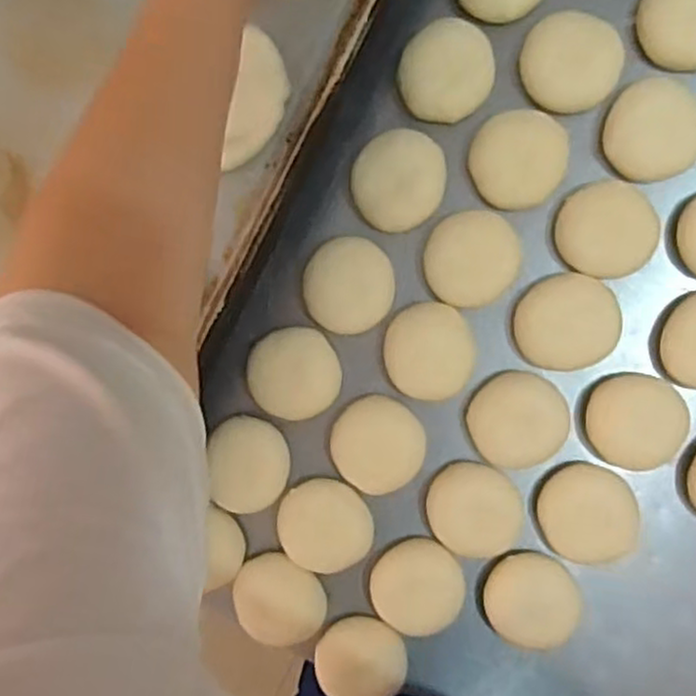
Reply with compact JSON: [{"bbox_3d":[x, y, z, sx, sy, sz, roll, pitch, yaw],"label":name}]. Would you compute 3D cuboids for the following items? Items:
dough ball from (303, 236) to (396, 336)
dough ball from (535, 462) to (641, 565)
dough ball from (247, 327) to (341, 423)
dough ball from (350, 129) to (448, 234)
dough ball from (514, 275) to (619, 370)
[{"bbox_3d":[0.001,-0.044,0.515,0.061,0.017,0.066,0,93,5],"label":"dough ball"},{"bbox_3d":[0.170,0.118,0.509,0.069,0.013,0.069,0,93,5],"label":"dough ball"},{"bbox_3d":[-0.038,0.018,0.518,0.064,0.014,0.063,0,93,5],"label":"dough ball"},{"bbox_3d":[0.036,-0.118,0.507,0.063,0.014,0.069,0,93,5],"label":"dough ball"},{"bbox_3d":[0.153,-0.018,0.502,0.071,0.014,0.064,9,94,5],"label":"dough ball"}]

